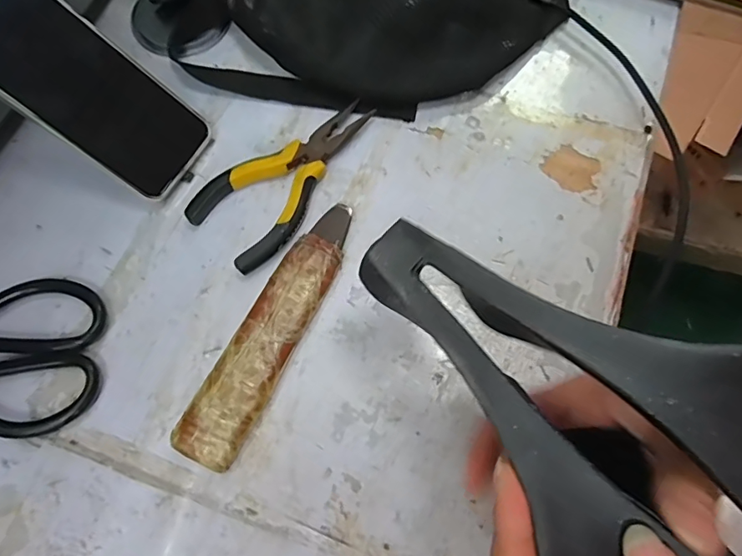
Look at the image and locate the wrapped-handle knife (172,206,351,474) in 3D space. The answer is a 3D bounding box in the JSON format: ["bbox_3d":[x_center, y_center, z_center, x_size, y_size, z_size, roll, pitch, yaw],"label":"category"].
[{"bbox_3d":[-0.062,0.031,0.330,0.039,0.018,0.186,25,73,7],"label":"wrapped-handle knife"}]

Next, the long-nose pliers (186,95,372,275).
[{"bbox_3d":[-0.057,-0.074,0.368,0.067,0.017,0.149,43,76,12],"label":"long-nose pliers"}]

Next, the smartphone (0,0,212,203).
[{"bbox_3d":[-0.194,-0.129,0.337,0.163,0.009,0.077,39,72,-26],"label":"smartphone"}]

